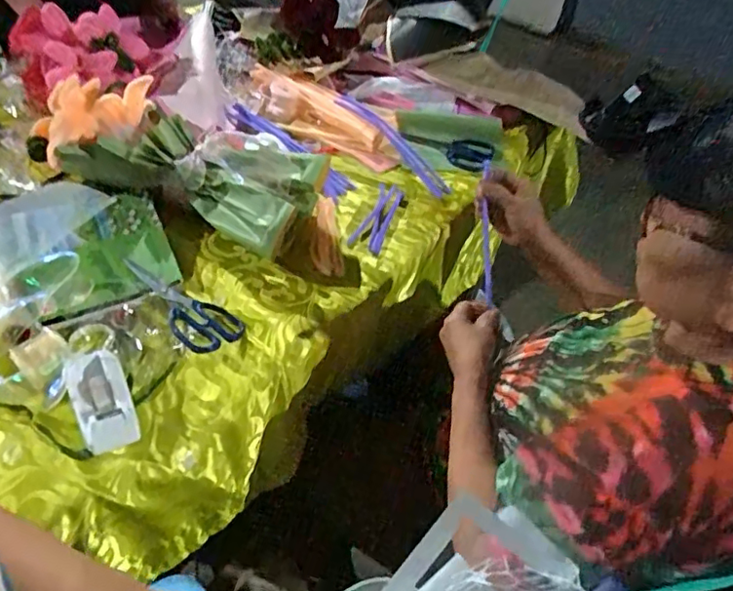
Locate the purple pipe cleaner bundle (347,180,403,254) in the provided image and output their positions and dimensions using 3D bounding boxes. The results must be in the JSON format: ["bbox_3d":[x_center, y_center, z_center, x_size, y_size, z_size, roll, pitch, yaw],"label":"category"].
[{"bbox_3d":[0.015,-0.117,0.887,0.050,0.018,0.159,15,47,9],"label":"purple pipe cleaner bundle"}]

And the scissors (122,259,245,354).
[{"bbox_3d":[-0.222,0.005,0.697,0.071,0.025,0.169,-34,58,-31],"label":"scissors"}]

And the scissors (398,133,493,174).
[{"bbox_3d":[0.142,-0.262,1.030,0.159,0.019,0.094,21,48,14],"label":"scissors"}]

